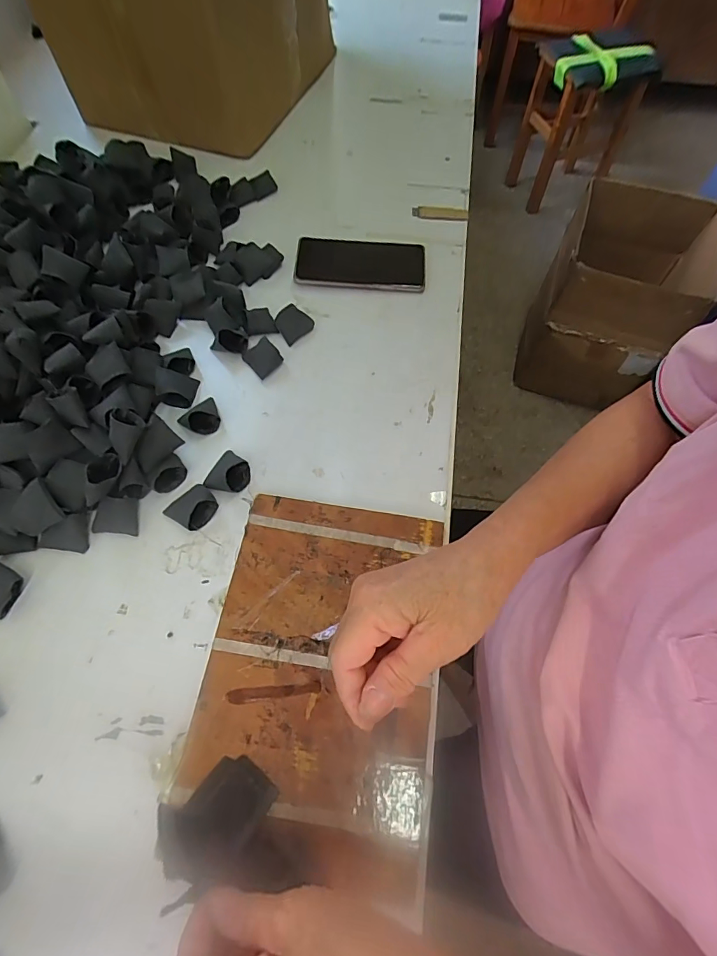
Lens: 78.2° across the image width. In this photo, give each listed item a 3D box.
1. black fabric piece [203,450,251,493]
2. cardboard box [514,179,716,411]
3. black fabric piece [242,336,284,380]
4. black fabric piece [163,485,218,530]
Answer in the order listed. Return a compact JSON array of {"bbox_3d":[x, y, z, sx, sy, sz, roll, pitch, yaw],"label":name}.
[{"bbox_3d":[-0.125,-0.006,0.426,0.039,0.019,0.041,26,67,10],"label":"black fabric piece"},{"bbox_3d":[0.704,-0.486,1.240,0.349,0.457,0.399,20,65,10],"label":"cardboard box"},{"bbox_3d":[-0.104,-0.134,0.486,0.037,0.015,0.036,-39,71,-17],"label":"black fabric piece"},{"bbox_3d":[-0.154,0.026,0.408,0.037,0.021,0.041,42,71,17],"label":"black fabric piece"}]

